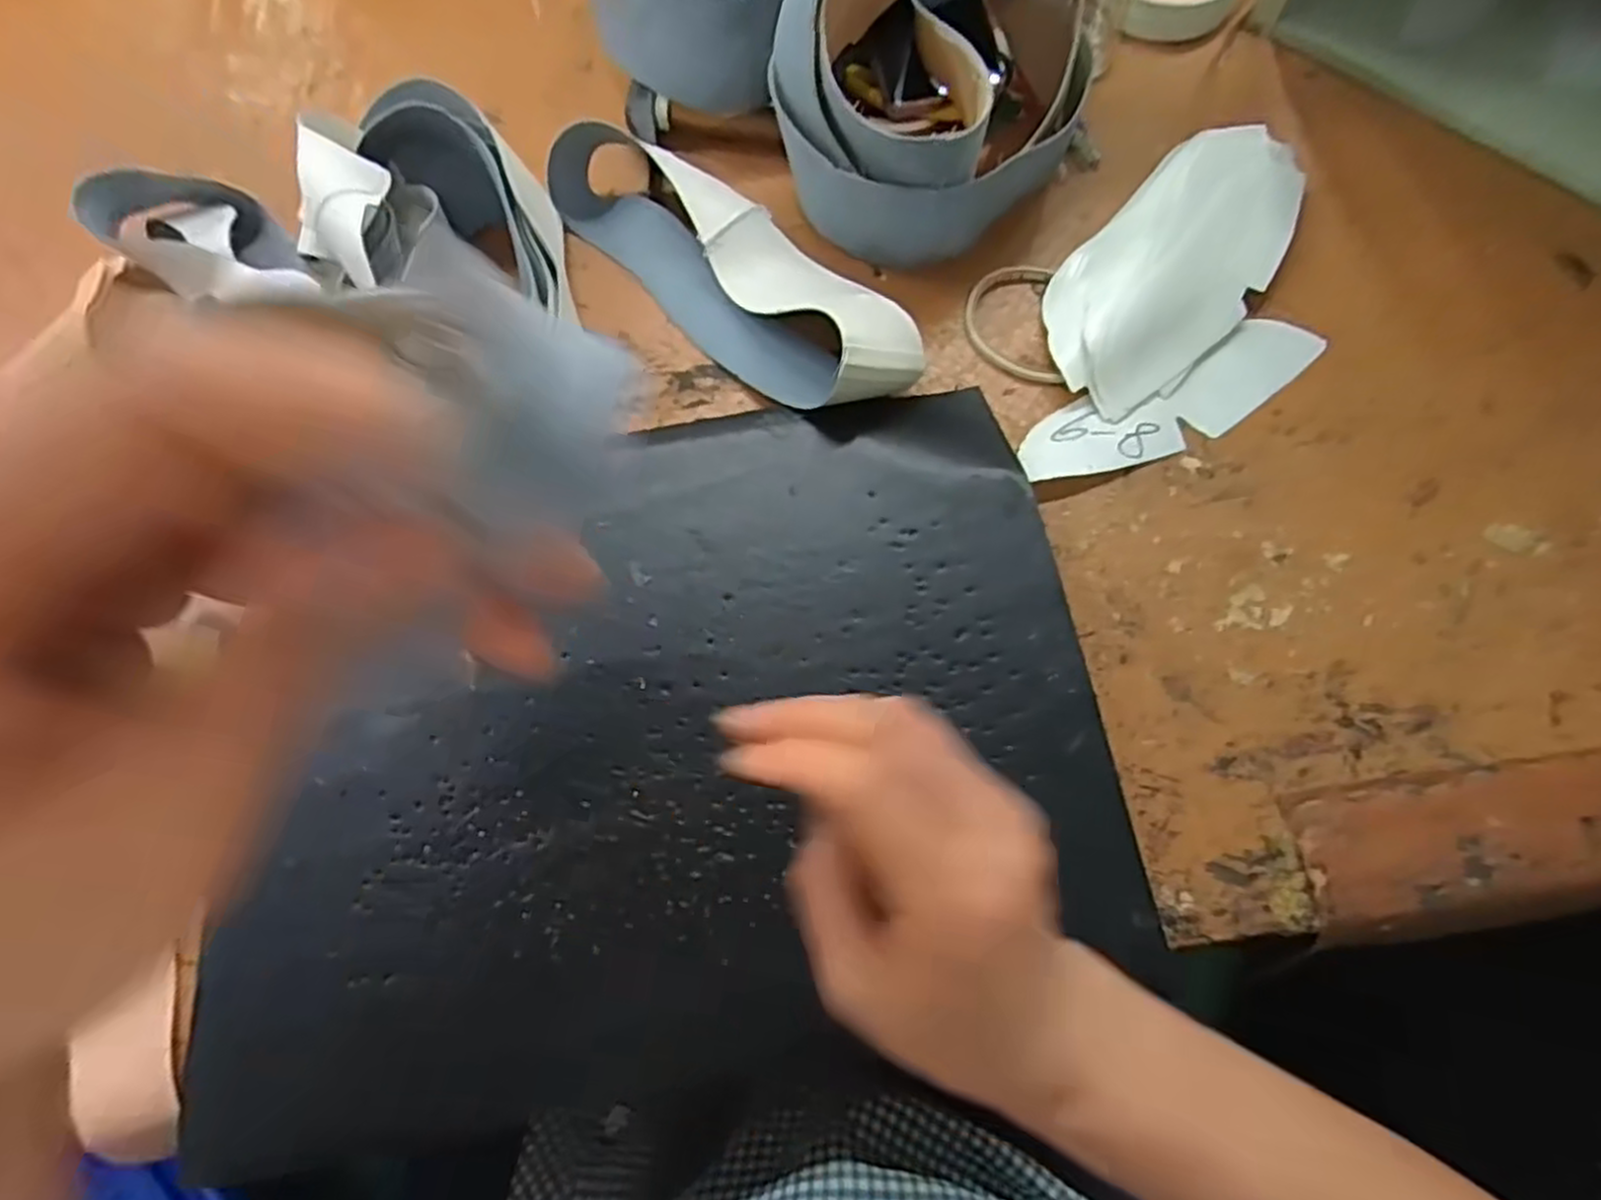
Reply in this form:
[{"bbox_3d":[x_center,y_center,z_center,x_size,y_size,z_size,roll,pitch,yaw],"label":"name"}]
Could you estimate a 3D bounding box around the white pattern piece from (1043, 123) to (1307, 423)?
[{"bbox_3d":[0.227,-0.203,0.468,0.096,0.027,0.218,41,76,14],"label":"white pattern piece"}]

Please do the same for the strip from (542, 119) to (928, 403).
[{"bbox_3d":[-0.047,-0.210,0.465,0.087,0.063,0.275,-43,75,-13],"label":"strip"}]

